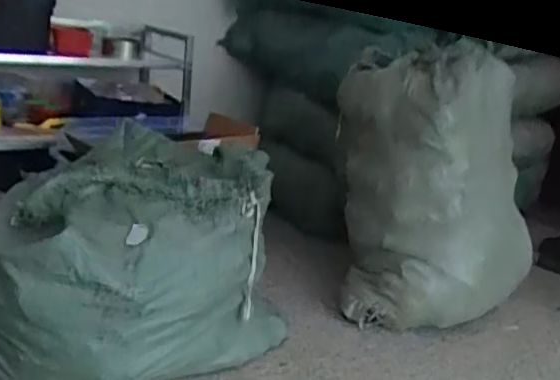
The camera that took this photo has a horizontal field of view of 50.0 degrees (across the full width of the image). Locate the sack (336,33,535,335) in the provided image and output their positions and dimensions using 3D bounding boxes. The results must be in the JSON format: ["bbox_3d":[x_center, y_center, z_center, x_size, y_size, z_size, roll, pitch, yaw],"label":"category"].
[{"bbox_3d":[0.446,-0.031,1.830,0.515,0.767,0.429,2,18,-13],"label":"sack"}]

